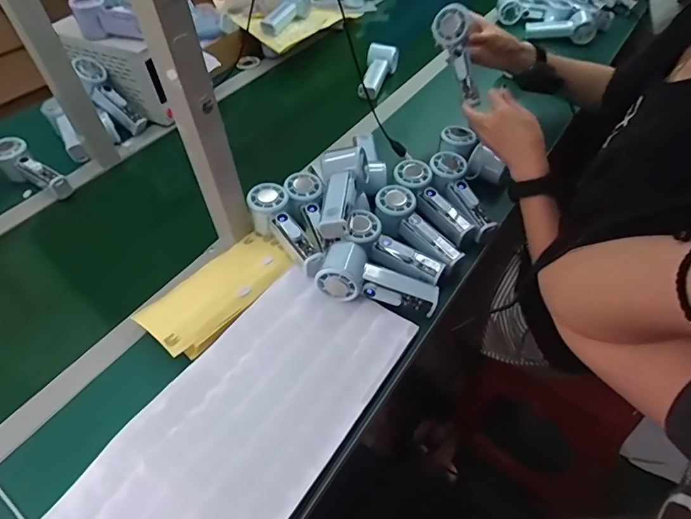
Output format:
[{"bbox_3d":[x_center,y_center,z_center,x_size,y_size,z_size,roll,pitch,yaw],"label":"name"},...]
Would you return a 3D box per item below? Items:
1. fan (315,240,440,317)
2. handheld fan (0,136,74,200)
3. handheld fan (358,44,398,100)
[{"bbox_3d":[0.043,0.025,0.566,0.156,0.052,0.067,18,53,-5],"label":"fan"},{"bbox_3d":[-0.538,-0.154,0.759,0.156,0.055,0.055,30,57,5],"label":"handheld fan"},{"bbox_3d":[0.067,-0.401,0.938,0.066,0.048,0.132,18,75,16],"label":"handheld fan"}]

